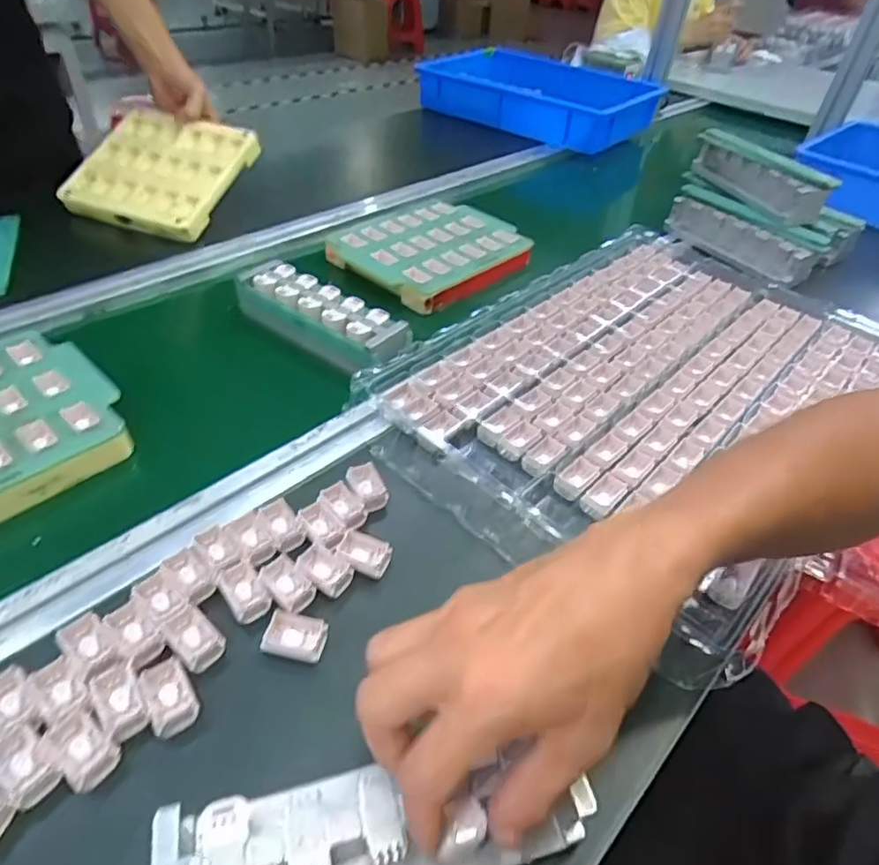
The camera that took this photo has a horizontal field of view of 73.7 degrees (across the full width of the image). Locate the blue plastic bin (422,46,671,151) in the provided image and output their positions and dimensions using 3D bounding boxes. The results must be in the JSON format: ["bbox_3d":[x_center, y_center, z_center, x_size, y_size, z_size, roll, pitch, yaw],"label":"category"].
[{"bbox_3d":[0.209,-0.674,1.171,0.420,0.078,0.319,29,48,24],"label":"blue plastic bin"}]

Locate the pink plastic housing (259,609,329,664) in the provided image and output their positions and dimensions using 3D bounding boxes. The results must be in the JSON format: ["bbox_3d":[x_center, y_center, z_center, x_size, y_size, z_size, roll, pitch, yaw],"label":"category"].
[{"bbox_3d":[-0.086,0.122,0.353,0.034,0.013,0.024,11,44,5],"label":"pink plastic housing"}]

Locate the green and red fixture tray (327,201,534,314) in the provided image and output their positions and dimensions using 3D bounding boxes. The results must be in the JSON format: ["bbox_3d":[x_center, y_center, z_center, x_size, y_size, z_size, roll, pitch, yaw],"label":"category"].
[{"bbox_3d":[-0.009,-0.232,0.738,0.186,0.031,0.213,35,51,27],"label":"green and red fixture tray"}]

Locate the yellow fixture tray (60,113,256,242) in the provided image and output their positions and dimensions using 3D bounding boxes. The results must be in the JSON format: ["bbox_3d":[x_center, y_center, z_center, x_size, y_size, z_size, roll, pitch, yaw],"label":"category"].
[{"bbox_3d":[-0.362,-0.342,0.764,0.195,0.028,0.185,17,63,10],"label":"yellow fixture tray"}]

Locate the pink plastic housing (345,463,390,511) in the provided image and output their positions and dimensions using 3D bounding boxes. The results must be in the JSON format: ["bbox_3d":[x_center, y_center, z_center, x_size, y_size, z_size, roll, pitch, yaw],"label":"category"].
[{"bbox_3d":[-0.054,0.038,0.437,0.022,0.011,0.041,-18,49,-23],"label":"pink plastic housing"}]

